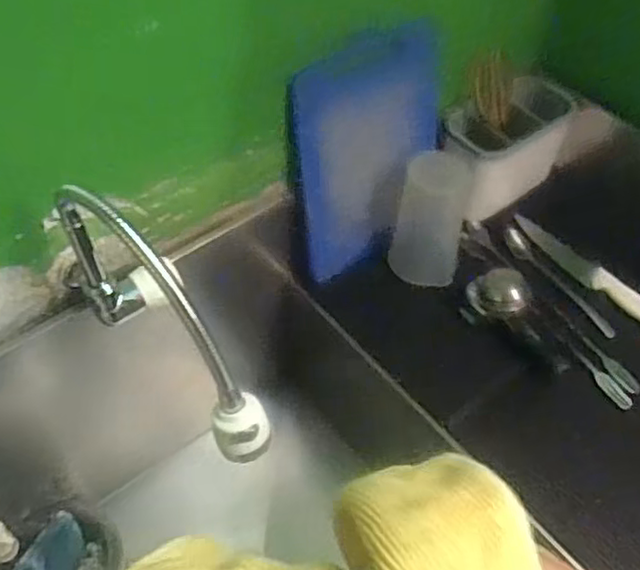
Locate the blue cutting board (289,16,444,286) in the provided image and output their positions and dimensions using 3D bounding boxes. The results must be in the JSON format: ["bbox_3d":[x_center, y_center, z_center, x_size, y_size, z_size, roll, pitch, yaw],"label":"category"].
[{"bbox_3d":[0.069,-0.165,0.840,0.216,0.293,0.012,-27,44,-25],"label":"blue cutting board"}]

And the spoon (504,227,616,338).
[{"bbox_3d":[0.319,-0.005,0.915,0.035,0.015,0.202,-24,56,-19],"label":"spoon"}]

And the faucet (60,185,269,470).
[{"bbox_3d":[-0.127,0.030,0.561,0.211,0.199,0.043,38,59,25],"label":"faucet"}]

